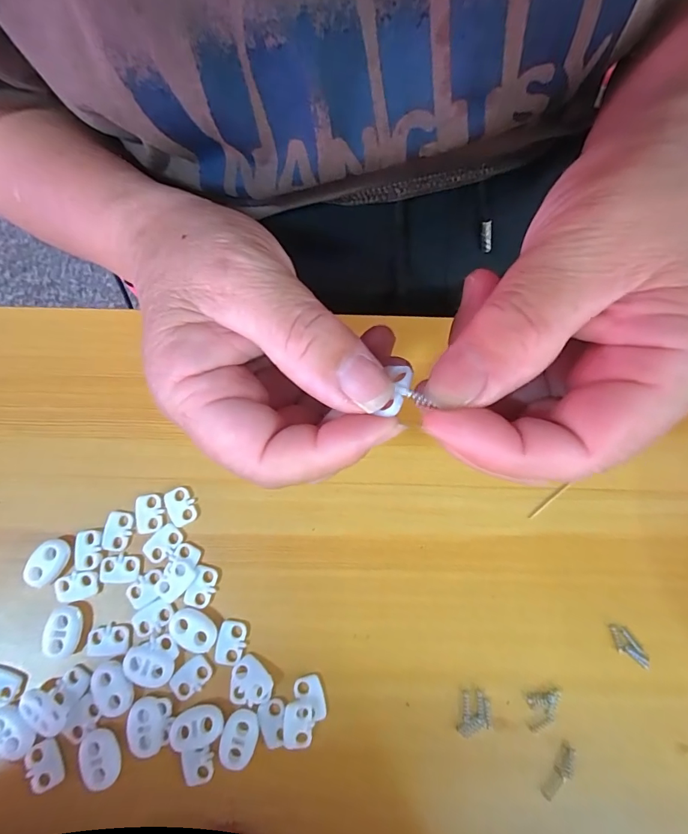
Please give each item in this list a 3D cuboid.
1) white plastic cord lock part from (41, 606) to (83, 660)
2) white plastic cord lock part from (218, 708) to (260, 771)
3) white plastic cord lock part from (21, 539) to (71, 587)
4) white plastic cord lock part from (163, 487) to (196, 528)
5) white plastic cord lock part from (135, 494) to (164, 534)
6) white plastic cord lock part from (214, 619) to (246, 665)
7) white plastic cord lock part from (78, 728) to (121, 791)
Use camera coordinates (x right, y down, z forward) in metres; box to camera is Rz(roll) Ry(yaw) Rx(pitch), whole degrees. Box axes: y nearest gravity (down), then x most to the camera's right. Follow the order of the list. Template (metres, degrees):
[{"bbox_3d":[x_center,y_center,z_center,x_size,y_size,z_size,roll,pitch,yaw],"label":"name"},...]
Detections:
[{"bbox_3d":[-0.128,0.097,0.190,0.016,0.005,0.021,10,79,2],"label":"white plastic cord lock part"},{"bbox_3d":[-0.045,0.139,0.181,0.015,0.004,0.021,14,79,3],"label":"white plastic cord lock part"},{"bbox_3d":[-0.139,0.069,0.196,0.014,0.006,0.022,19,79,4],"label":"white plastic cord lock part"},{"bbox_3d":[-0.080,0.044,0.205,0.013,0.004,0.018,-21,79,-4],"label":"white plastic cord lock part"},{"bbox_3d":[-0.095,0.047,0.203,0.013,0.004,0.019,-6,79,-1],"label":"white plastic cord lock part"},{"bbox_3d":[-0.052,0.103,0.190,0.012,0.004,0.018,7,79,1],"label":"white plastic cord lock part"},{"bbox_3d":[-0.104,0.146,0.179,0.014,0.004,0.022,-27,80,-5],"label":"white plastic cord lock part"}]

